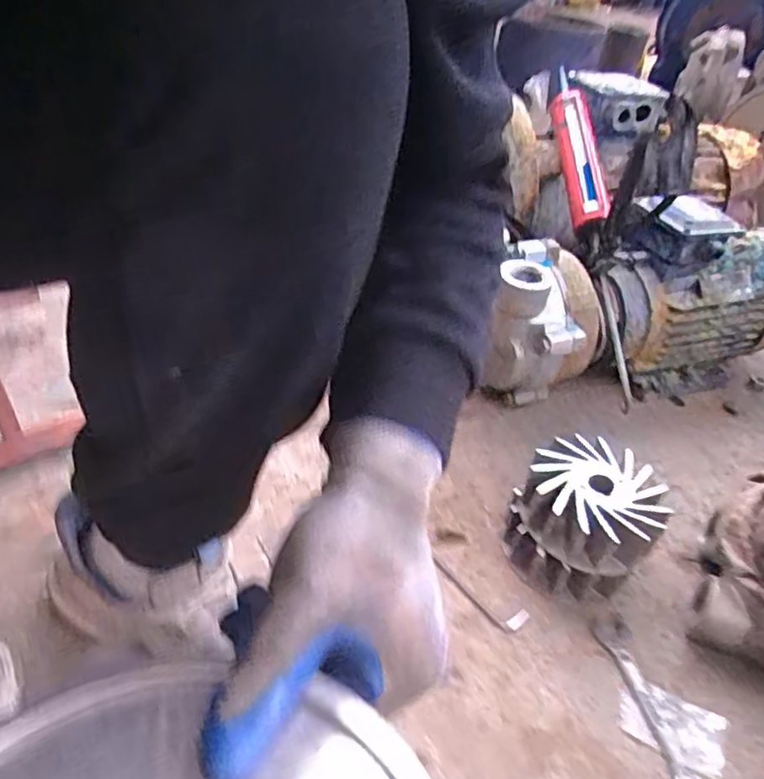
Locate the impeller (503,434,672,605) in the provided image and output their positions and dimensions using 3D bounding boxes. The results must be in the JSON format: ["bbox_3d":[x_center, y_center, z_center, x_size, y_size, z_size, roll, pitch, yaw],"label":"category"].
[{"bbox_3d":[0.210,0.135,0.644,0.137,0.110,0.136,-29,50,-36],"label":"impeller"}]

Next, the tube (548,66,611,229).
[{"bbox_3d":[0.279,-0.360,0.889,0.052,0.043,0.313,2,63,-6],"label":"tube"}]

